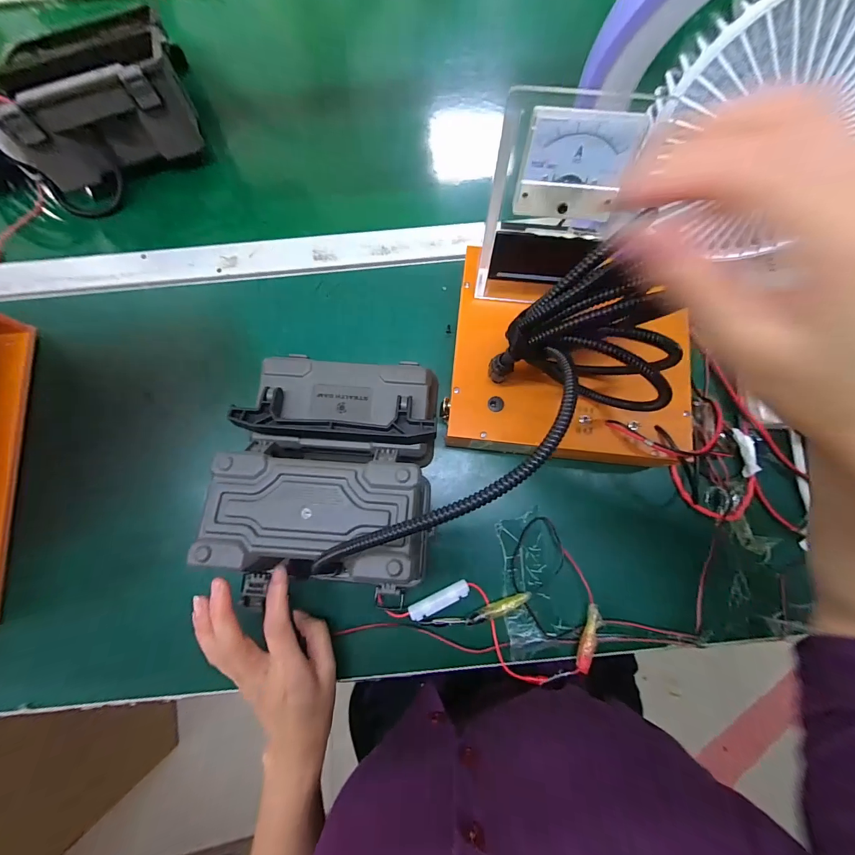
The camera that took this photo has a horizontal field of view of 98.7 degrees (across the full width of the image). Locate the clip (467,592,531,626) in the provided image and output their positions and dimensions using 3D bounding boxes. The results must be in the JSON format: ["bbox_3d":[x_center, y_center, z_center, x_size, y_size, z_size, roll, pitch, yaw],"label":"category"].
[{"bbox_3d":[0.062,0.159,0.325,0.059,0.016,0.009,-23,79,-3],"label":"clip"}]

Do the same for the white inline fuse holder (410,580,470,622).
[{"bbox_3d":[0.011,0.152,0.323,0.055,0.012,0.014,-23,79,-3],"label":"white inline fuse holder"}]

